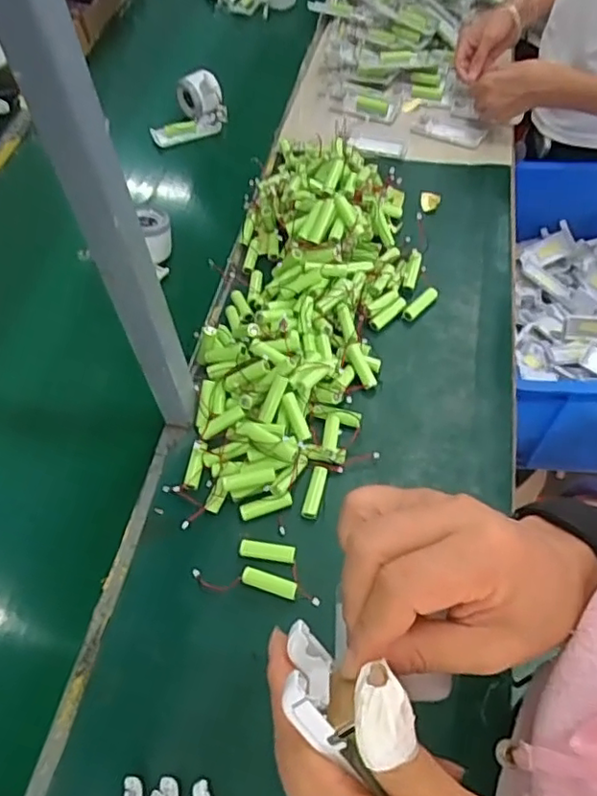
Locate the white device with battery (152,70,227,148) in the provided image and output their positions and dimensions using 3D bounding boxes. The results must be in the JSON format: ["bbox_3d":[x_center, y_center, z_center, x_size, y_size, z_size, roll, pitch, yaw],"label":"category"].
[{"bbox_3d":[-0.181,-0.471,0.982,0.122,0.075,0.091,-8,56,-4],"label":"white device with battery"}]

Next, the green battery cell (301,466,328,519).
[{"bbox_3d":[0.015,0.090,0.580,0.015,0.014,0.051,12,62,10],"label":"green battery cell"}]

